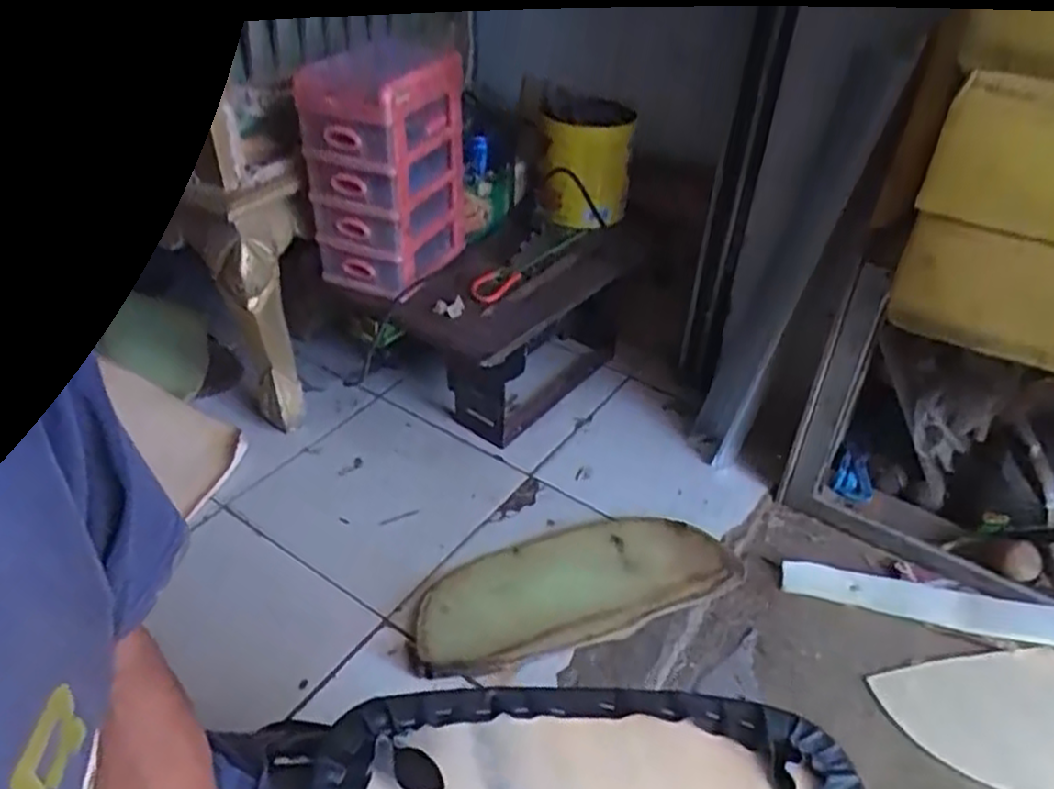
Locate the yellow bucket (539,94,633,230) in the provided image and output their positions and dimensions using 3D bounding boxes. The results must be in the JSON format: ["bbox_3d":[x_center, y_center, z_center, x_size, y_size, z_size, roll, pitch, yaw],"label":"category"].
[{"bbox_3d":[0.082,-0.319,1.039,0.132,0.175,0.133,3,38,2],"label":"yellow bucket"}]

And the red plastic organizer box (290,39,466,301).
[{"bbox_3d":[-0.166,-0.265,0.900,0.138,0.254,0.162,17,41,20],"label":"red plastic organizer box"}]

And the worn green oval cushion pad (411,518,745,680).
[{"bbox_3d":[0.057,0.238,0.895,0.405,0.040,0.155,-12,40,-16],"label":"worn green oval cushion pad"}]

